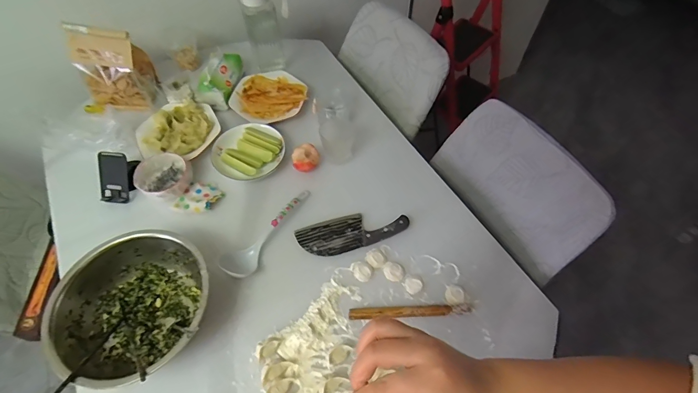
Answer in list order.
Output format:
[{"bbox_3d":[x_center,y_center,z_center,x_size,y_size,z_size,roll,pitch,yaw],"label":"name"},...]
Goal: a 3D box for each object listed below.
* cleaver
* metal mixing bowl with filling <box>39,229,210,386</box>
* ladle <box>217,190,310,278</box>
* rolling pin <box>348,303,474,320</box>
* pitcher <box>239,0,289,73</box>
[{"bbox_3d":[0.008,0.073,0.777,0.239,0.017,0.081,-12,58,-8],"label":"cleaver"},{"bbox_3d":[-0.374,0.195,0.645,0.250,0.116,0.244,0,58,0],"label":"metal mixing bowl with filling"},{"bbox_3d":[-0.160,0.069,0.760,0.064,0.047,0.253,33,63,19],"label":"ladle"},{"bbox_3d":[0.118,0.219,0.682,0.233,0.021,0.022,-2,58,-2],"label":"rolling pin"},{"bbox_3d":[-0.232,-0.499,1.018,0.126,0.231,0.123,-6,58,-4],"label":"pitcher"}]

